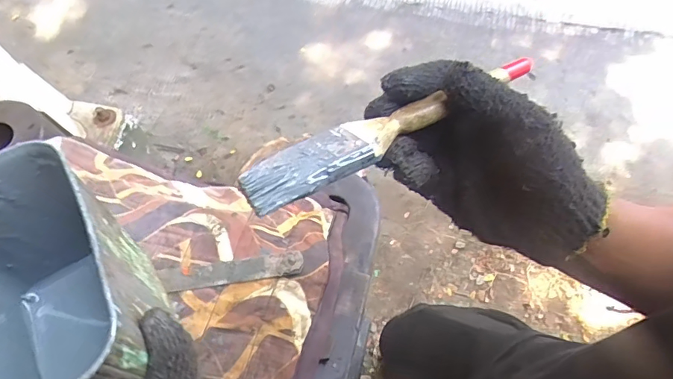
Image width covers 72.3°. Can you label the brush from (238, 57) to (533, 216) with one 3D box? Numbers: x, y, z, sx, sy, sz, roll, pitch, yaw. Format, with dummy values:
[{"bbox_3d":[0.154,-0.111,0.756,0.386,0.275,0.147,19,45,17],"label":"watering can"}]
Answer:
[{"bbox_3d":[0.037,-0.040,0.270,0.194,0.017,0.035,-27,67,-17],"label":"brush"}]

